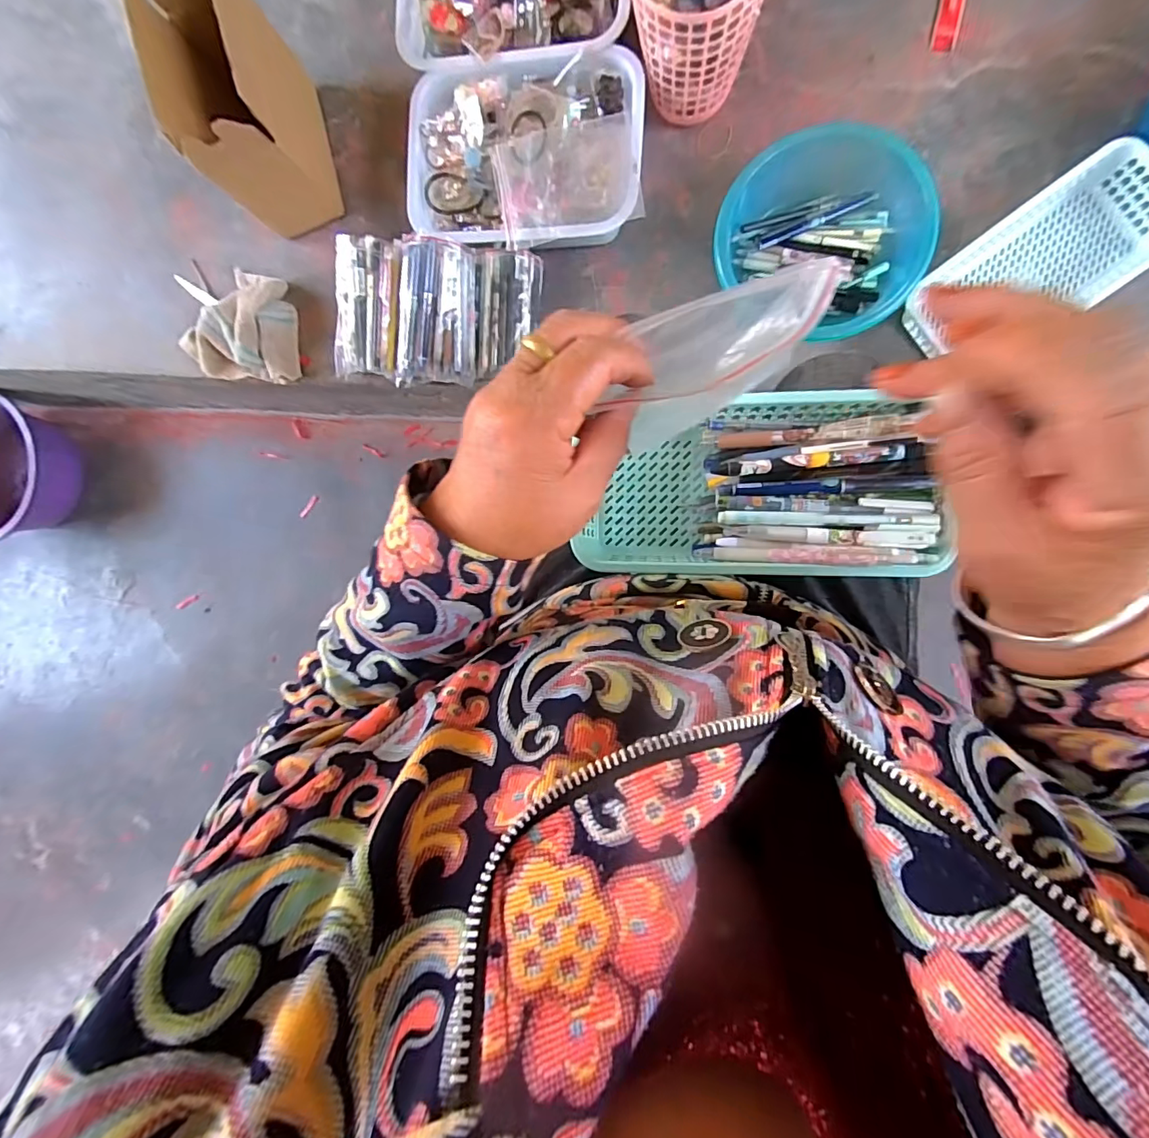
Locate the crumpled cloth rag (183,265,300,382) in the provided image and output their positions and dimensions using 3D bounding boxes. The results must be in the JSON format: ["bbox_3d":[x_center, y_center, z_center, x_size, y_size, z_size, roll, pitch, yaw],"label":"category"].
[{"bbox_3d":[-0.473,-0.356,0.696,0.163,0.054,0.153,9,88,2],"label":"crumpled cloth rag"}]

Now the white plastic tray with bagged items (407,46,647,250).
[{"bbox_3d":[-0.064,-0.498,0.594,0.283,0.062,0.209,0,87,2],"label":"white plastic tray with bagged items"}]

